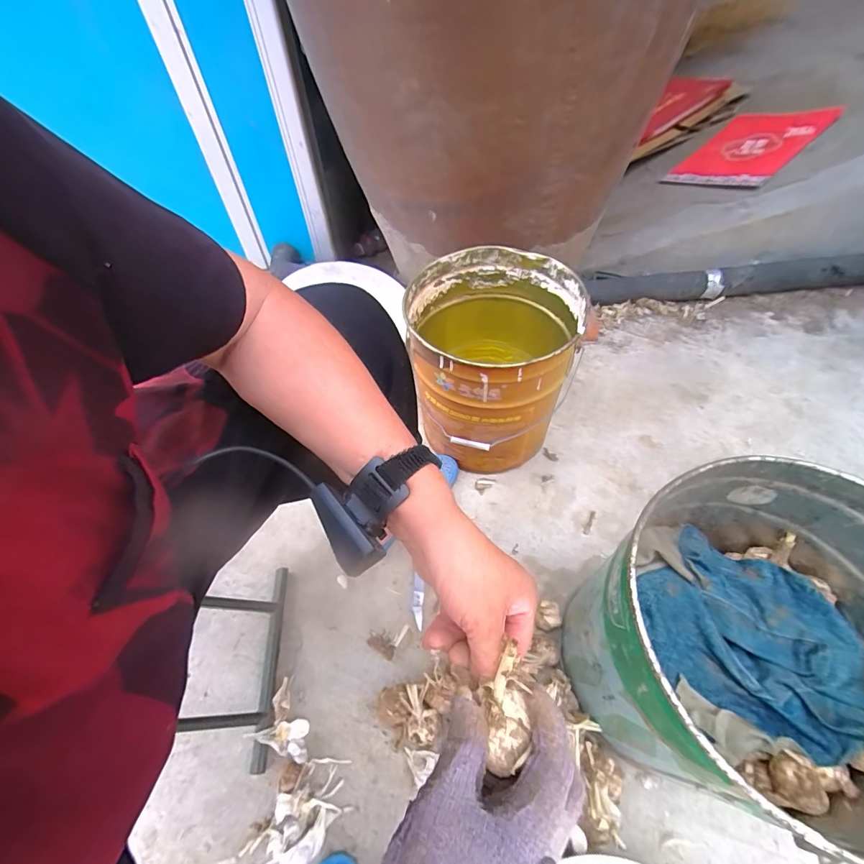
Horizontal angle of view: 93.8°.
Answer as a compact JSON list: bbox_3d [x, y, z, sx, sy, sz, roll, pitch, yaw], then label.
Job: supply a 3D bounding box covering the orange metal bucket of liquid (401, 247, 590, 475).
[{"bbox_3d":[0.108,-0.132,0.784,0.288,0.301,0.300,-2,55,2],"label":"orange metal bucket of liquid"}]

